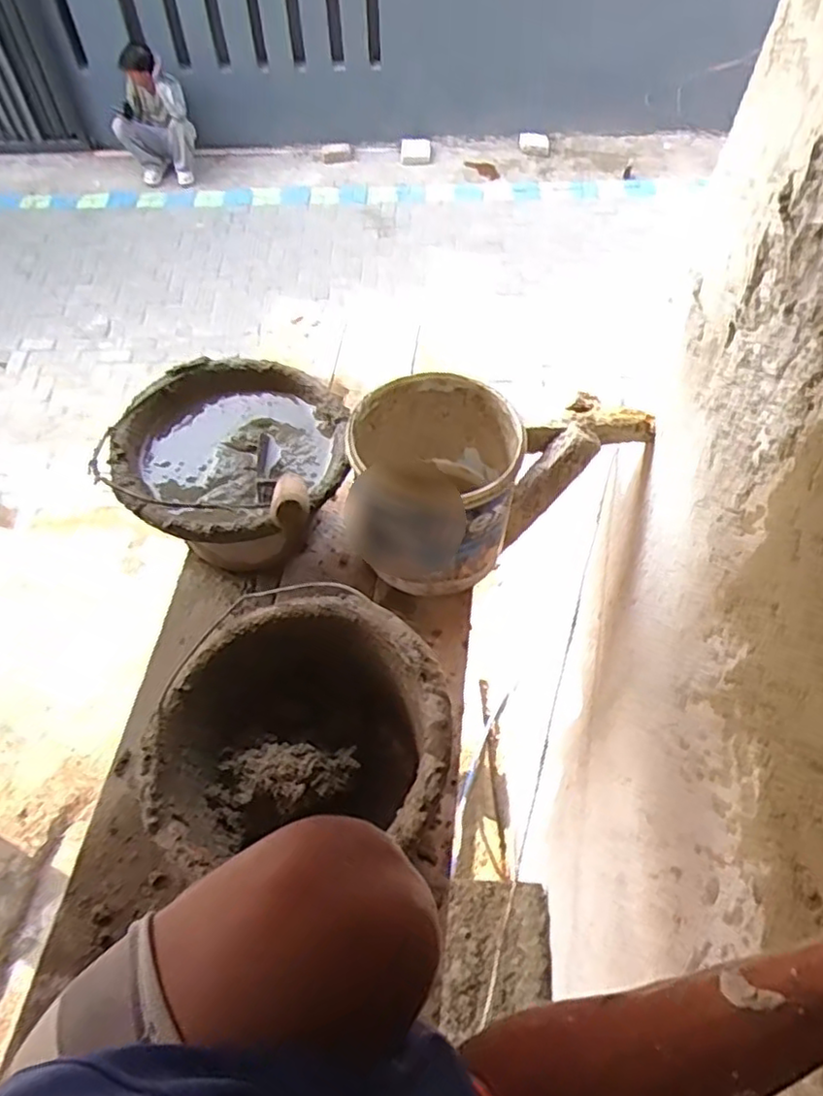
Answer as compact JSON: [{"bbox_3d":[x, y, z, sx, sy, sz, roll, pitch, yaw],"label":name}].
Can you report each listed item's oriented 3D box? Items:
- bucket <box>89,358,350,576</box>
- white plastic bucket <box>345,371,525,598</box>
[{"bbox_3d":[-0.209,-0.088,0.793,0.213,0.148,0.241,25,61,15],"label":"bucket"},{"bbox_3d":[0.022,-0.070,0.768,0.180,0.163,0.185,0,58,0],"label":"white plastic bucket"}]

